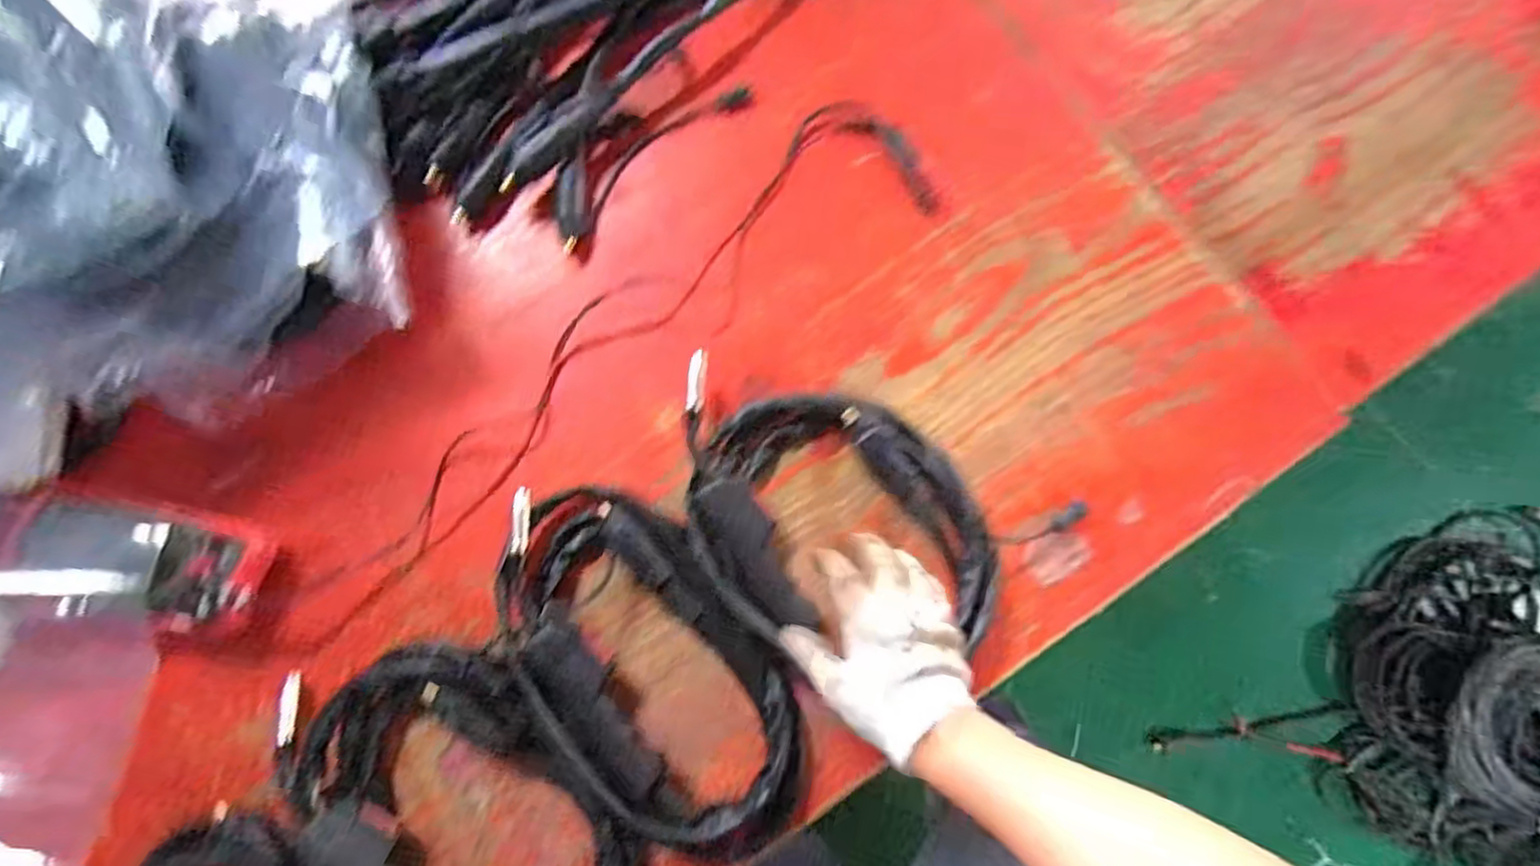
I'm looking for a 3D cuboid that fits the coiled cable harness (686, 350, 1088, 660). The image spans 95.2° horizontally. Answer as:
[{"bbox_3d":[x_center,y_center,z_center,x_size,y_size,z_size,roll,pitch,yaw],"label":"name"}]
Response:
[{"bbox_3d":[0.060,0.079,0.636,0.354,0.052,0.228,32,80,5],"label":"coiled cable harness"}]

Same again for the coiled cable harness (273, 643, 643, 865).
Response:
[{"bbox_3d":[-0.257,0.313,0.575,0.203,0.067,0.323,-40,82,-8],"label":"coiled cable harness"}]

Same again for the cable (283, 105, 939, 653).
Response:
[{"bbox_3d":[-0.163,-0.084,0.686,0.741,0.013,0.149,-36,81,-8],"label":"cable"}]

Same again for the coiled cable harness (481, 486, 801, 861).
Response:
[{"bbox_3d":[-0.106,0.200,0.606,0.187,0.061,0.341,-39,82,-8],"label":"coiled cable harness"}]

